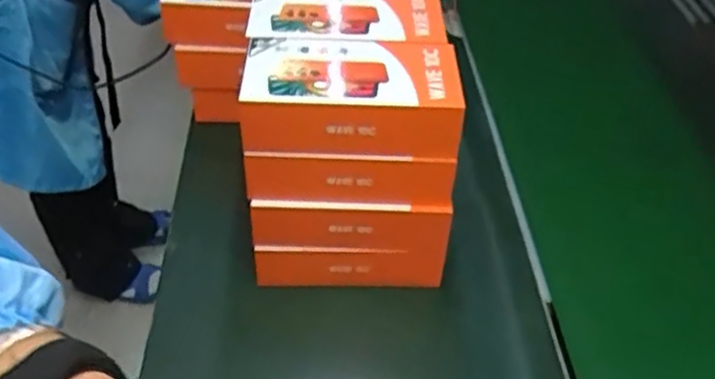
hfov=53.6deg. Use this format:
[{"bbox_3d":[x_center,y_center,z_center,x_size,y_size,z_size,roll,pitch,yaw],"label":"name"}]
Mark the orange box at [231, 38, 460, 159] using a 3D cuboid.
[{"bbox_3d":[-0.007,-0.082,0.626,0.186,0.063,0.094,3,41,-5],"label":"orange box"}]

